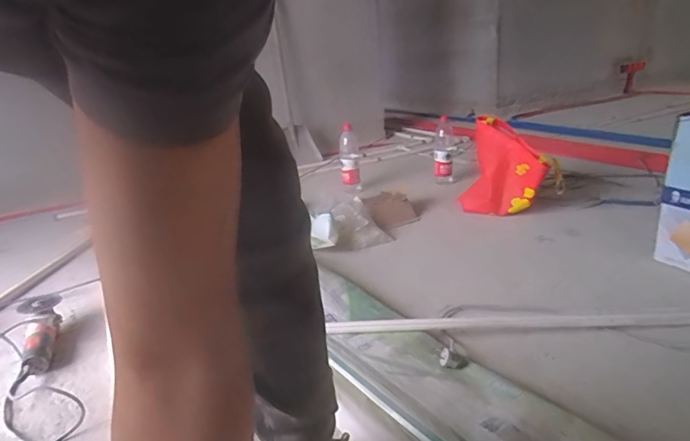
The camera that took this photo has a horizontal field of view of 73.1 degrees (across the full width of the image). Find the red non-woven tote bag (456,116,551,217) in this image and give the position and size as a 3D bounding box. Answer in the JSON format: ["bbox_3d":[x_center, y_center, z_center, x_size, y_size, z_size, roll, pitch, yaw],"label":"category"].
[{"bbox_3d":[0.598,-0.206,1.766,0.055,0.384,0.330,9,3,-34],"label":"red non-woven tote bag"}]

